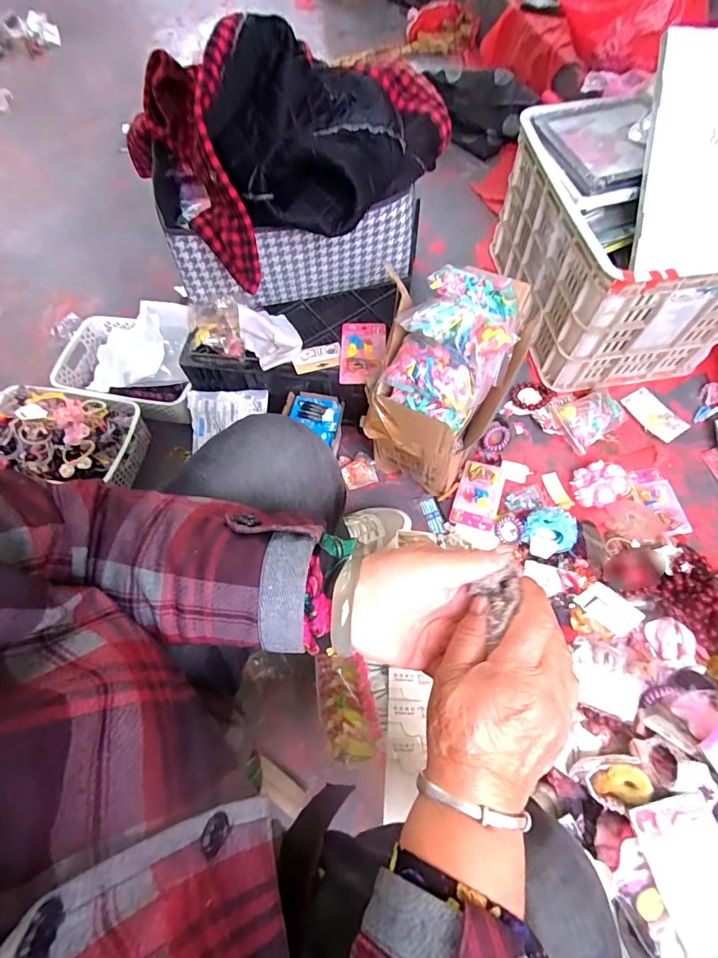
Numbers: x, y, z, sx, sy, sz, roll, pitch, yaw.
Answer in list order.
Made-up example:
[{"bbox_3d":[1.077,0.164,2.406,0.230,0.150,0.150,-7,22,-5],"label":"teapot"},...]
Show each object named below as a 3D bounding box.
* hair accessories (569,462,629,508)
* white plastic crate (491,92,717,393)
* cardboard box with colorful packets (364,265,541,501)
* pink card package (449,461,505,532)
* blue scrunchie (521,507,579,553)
[{"bbox_3d":[0.456,0.010,0.850,0.098,0.034,0.083,-19,65,-7],"label":"hair accessories"},{"bbox_3d":[0.523,-0.483,0.912,0.336,0.333,0.473,-8,65,-2],"label":"white plastic crate"},{"bbox_3d":[0.135,-0.143,0.764,0.197,0.320,0.233,18,67,10],"label":"cardboard box with colorful packets"},{"bbox_3d":[0.224,0.030,0.838,0.077,0.019,0.129,16,66,9],"label":"pink card package"},{"bbox_3d":[0.346,0.091,0.806,0.088,0.038,0.081,22,67,12],"label":"blue scrunchie"}]

